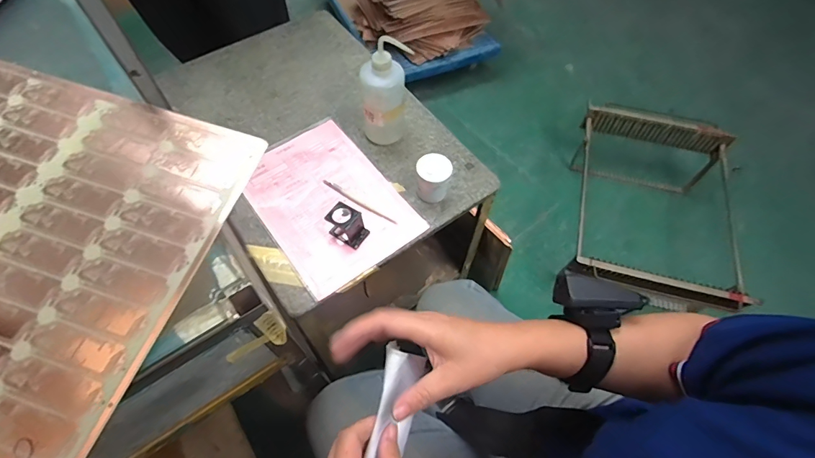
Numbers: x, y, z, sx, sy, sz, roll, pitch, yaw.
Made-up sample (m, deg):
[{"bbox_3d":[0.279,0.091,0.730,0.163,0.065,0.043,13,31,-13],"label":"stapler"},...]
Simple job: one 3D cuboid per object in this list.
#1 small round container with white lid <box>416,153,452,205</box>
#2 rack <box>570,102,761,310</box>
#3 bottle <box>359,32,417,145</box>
[{"bbox_3d":[0.040,-0.077,0.689,0.056,0.071,0.061,18,62,8],"label":"small round container with white lid"},{"bbox_3d":[0.683,-0.054,1.180,0.467,0.243,0.606,12,61,5],"label":"rack"},{"bbox_3d":[-0.038,-0.226,0.696,0.078,0.196,0.070,-6,61,-5],"label":"bottle"}]

